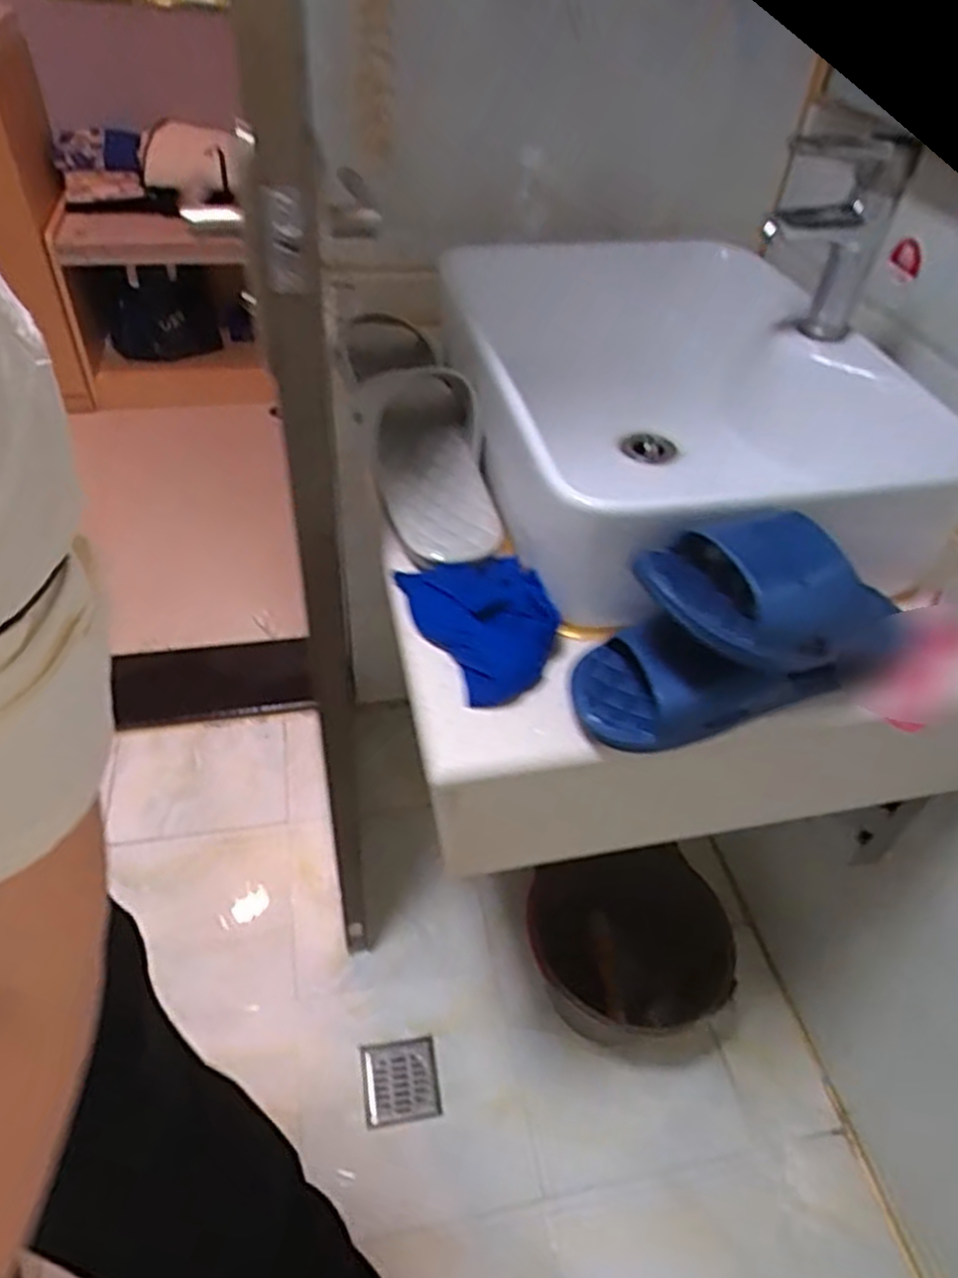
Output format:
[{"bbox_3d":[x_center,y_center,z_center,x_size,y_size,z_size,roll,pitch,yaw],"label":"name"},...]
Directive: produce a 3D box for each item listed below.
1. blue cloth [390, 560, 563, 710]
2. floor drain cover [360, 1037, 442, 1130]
[{"bbox_3d":[0.005,-0.020,0.609,0.096,0.040,0.148,-17,50,-21],"label":"blue cloth"},{"bbox_3d":[-0.109,0.614,1.077,0.102,0.010,0.103,-6,47,-11],"label":"floor drain cover"}]

